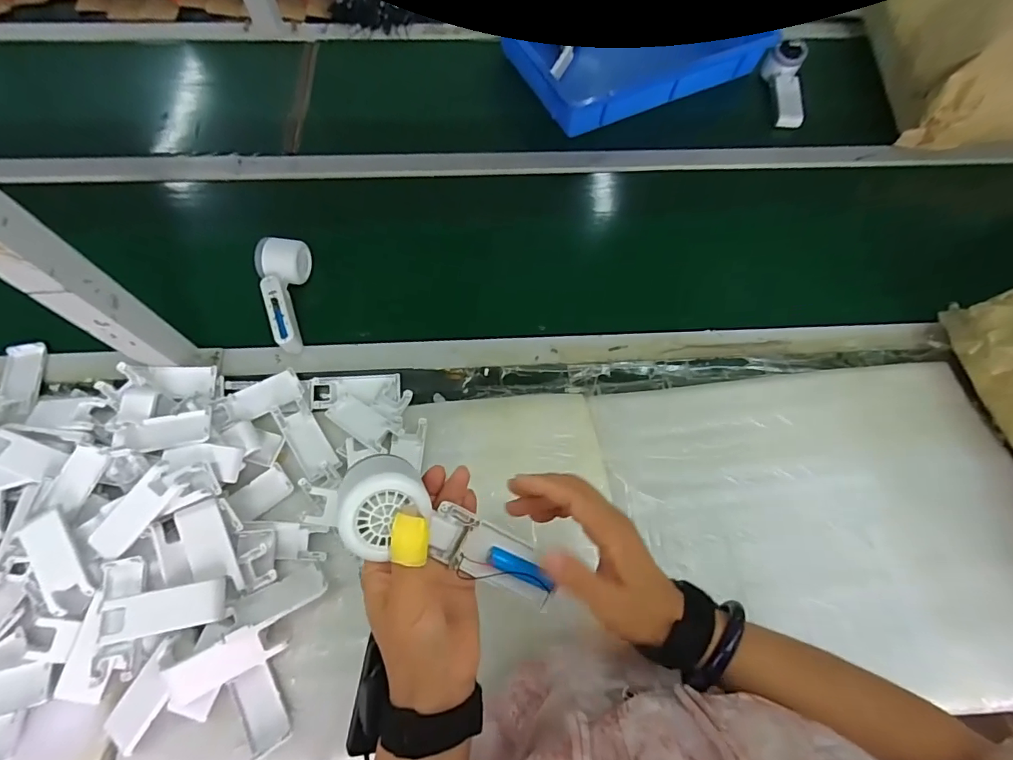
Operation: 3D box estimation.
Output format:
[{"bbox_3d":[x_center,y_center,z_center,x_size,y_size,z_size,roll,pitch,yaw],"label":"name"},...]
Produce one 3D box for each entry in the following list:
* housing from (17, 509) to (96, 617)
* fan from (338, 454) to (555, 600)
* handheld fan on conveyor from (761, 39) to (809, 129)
[{"bbox_3d":[-0.443,0.178,0.470,0.045,0.019,0.099,-34,72,-16],"label":"housing"},{"bbox_3d":[-0.039,0.109,0.335,0.166,0.053,0.060,29,65,-18],"label":"fan"},{"bbox_3d":[0.492,-0.514,0.830,0.060,0.046,0.166,1,80,-1],"label":"handheld fan on conveyor"}]

